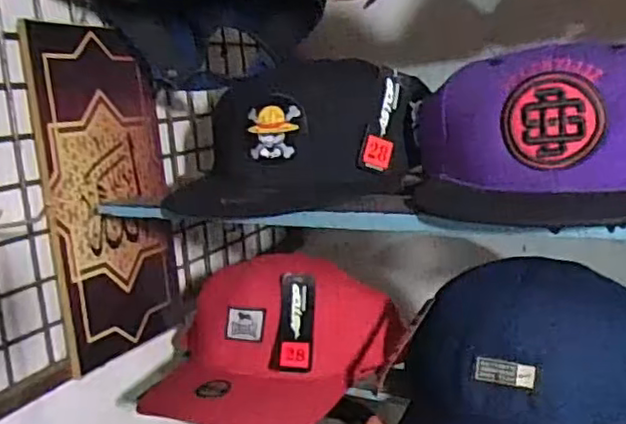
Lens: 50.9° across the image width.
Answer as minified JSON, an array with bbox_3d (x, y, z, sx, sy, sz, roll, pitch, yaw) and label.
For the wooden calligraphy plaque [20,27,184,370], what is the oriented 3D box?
[{"bbox_3d":[-0.187,-0.016,0.611,0.022,0.293,0.150,0,10,23],"label":"wooden calligraphy plaque"}]

